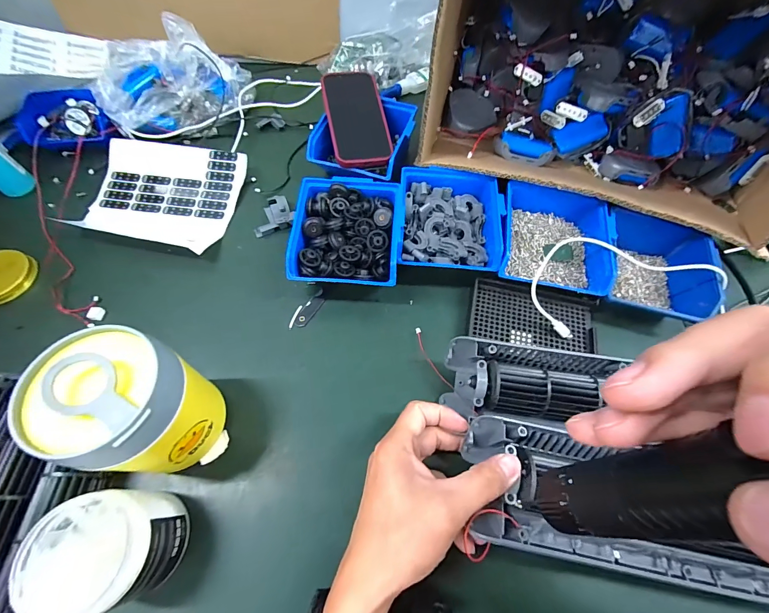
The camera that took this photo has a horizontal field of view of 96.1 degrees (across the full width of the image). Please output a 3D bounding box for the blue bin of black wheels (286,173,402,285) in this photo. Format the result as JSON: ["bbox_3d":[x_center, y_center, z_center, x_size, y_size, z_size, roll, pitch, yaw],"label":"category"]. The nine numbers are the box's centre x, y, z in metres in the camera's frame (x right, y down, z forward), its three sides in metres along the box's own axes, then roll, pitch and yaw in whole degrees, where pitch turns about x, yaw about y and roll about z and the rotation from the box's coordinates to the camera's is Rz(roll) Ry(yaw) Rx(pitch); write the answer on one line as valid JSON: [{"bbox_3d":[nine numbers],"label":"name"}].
[{"bbox_3d":[-0.043,-0.080,0.407,0.117,0.065,0.135,3,62,-1],"label":"blue bin of black wheels"}]

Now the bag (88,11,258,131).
[{"bbox_3d":[-0.291,-0.326,0.489,0.194,0.113,0.096,-20,65,-13],"label":"bag"}]

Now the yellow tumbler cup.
[{"bbox_3d":[-0.184,0.080,0.277,0.084,0.144,0.083,1,62,-2],"label":"yellow tumbler cup"}]

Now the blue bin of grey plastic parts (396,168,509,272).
[{"bbox_3d":[0.075,-0.101,0.413,0.121,0.057,0.131,8,63,-1],"label":"blue bin of grey plastic parts"}]

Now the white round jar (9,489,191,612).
[{"bbox_3d":[-0.201,0.177,0.258,0.074,0.094,0.069,1,62,-2],"label":"white round jar"}]

